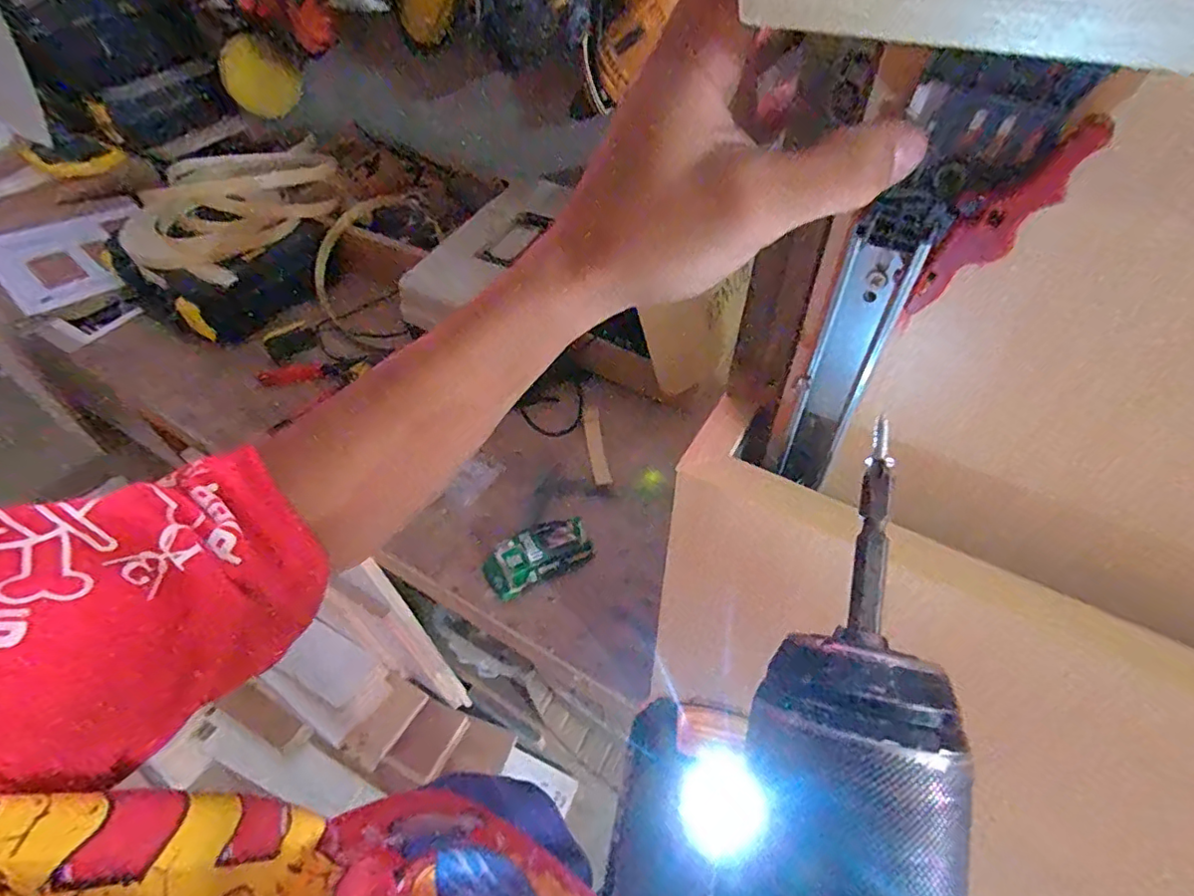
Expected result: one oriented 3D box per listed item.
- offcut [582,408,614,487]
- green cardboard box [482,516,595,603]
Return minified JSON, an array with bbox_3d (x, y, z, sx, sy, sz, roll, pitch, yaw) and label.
[{"bbox_3d":[-0.001,-0.001,0.780,0.023,0.012,0.110,-9,76,-6],"label":"offcut"},{"bbox_3d":[-0.068,0.124,0.657,0.124,0.035,0.054,-24,54,-17],"label":"green cardboard box"}]

